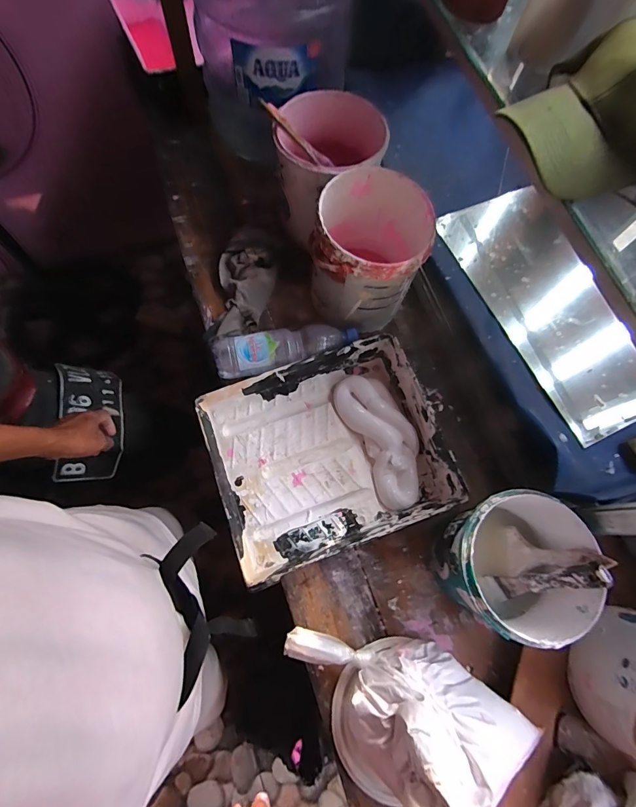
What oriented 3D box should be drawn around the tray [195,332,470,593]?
[{"bbox_3d":[0.013,0.074,0.622,0.346,0.063,0.297,-19,74,-8],"label":"tray"}]

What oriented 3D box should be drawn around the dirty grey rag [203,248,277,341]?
[{"bbox_3d":[-0.136,-0.198,0.705,0.110,0.045,0.180,3,72,-1],"label":"dirty grey rag"}]

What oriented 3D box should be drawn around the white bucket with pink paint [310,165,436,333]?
[{"bbox_3d":[0.079,-0.247,0.646,0.176,0.171,0.182,8,72,0],"label":"white bucket with pink paint"}]

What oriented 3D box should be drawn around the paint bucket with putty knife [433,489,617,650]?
[{"bbox_3d":[0.248,0.213,0.519,0.166,0.168,0.155,1,72,-2],"label":"paint bucket with putty knife"}]

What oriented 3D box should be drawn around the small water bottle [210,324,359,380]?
[{"bbox_3d":[-0.053,-0.094,0.652,0.234,0.056,0.061,-14,73,-7],"label":"small water bottle"}]

